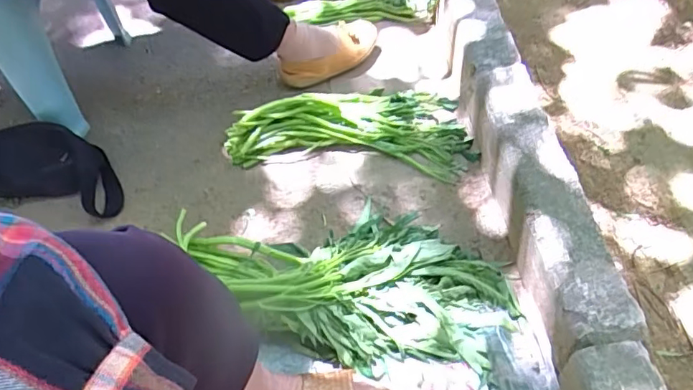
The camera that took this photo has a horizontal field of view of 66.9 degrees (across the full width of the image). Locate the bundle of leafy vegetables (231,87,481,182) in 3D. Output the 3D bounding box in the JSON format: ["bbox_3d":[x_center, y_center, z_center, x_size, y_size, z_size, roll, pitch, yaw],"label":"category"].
[{"bbox_3d":[0.012,-0.147,0.985,0.455,0.072,0.214,4,55,4],"label":"bundle of leafy vegetables"}]

